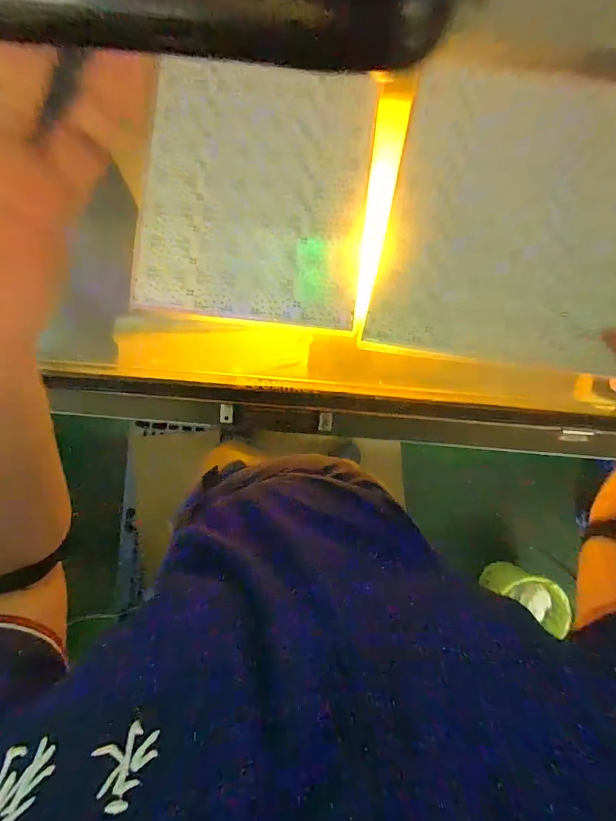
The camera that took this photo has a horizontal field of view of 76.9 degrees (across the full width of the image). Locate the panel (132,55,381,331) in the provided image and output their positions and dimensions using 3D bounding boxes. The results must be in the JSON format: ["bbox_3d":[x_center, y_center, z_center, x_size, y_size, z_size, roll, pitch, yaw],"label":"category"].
[{"bbox_3d":[-0.089,-0.356,0.643,0.366,0.019,0.402,7,90,2],"label":"panel"}]

